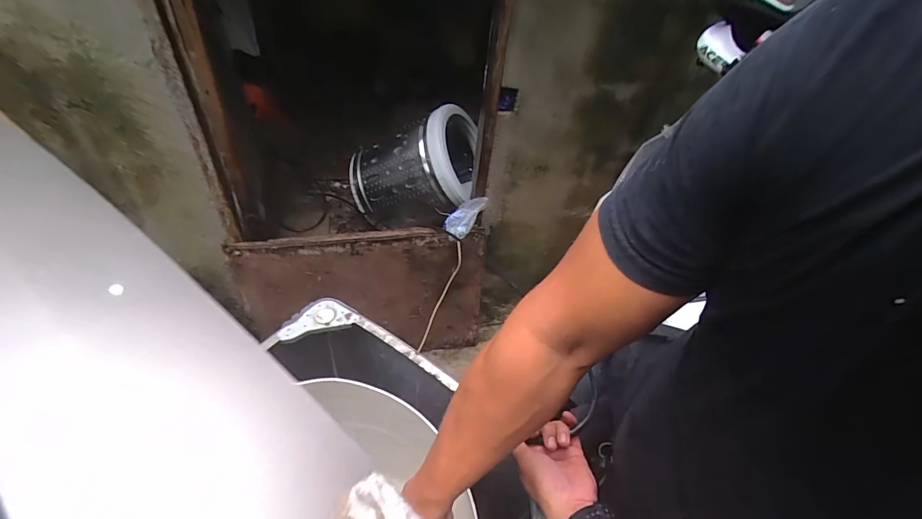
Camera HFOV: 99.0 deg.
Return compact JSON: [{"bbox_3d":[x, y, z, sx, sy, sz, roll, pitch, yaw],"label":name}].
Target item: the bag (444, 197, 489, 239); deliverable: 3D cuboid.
[{"bbox_3d":[0.017,-0.137,1.302,0.135,0.132,0.040,-9,41,-12],"label":"bag"}]

